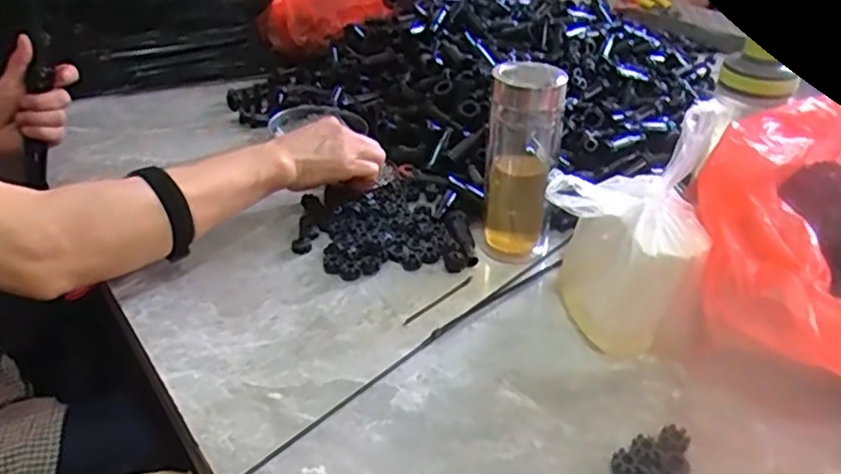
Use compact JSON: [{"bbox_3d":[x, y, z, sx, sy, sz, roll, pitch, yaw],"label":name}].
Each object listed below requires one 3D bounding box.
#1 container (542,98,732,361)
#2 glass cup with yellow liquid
[{"bbox_3d":[0.164,-0.001,0.519,0.114,0.169,0.093,16,38,21],"label":"container"},{"bbox_3d":[0.094,-0.071,0.611,0.061,0.175,0.061,0,35,0],"label":"glass cup with yellow liquid"}]

